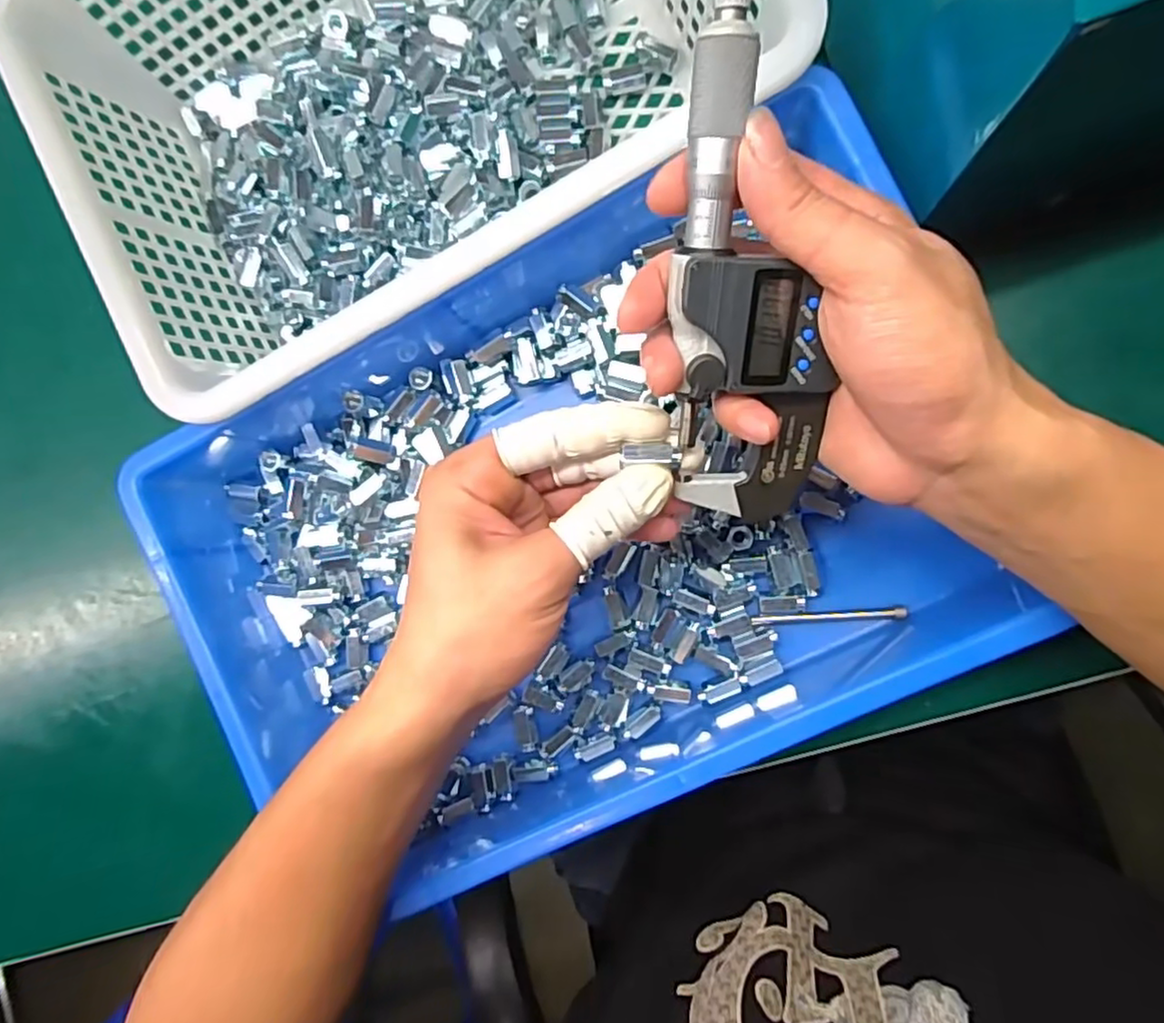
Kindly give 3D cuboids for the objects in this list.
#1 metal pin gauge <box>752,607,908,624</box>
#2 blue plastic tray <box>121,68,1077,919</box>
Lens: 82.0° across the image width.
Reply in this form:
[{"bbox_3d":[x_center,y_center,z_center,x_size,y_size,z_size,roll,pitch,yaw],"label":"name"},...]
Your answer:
[{"bbox_3d":[0.118,0.050,0.321,0.070,0.006,0.005,-5,90,10],"label":"metal pin gauge"},{"bbox_3d":[0.002,0.010,0.316,0.392,0.064,0.275,-26,86,9],"label":"blue plastic tray"}]

